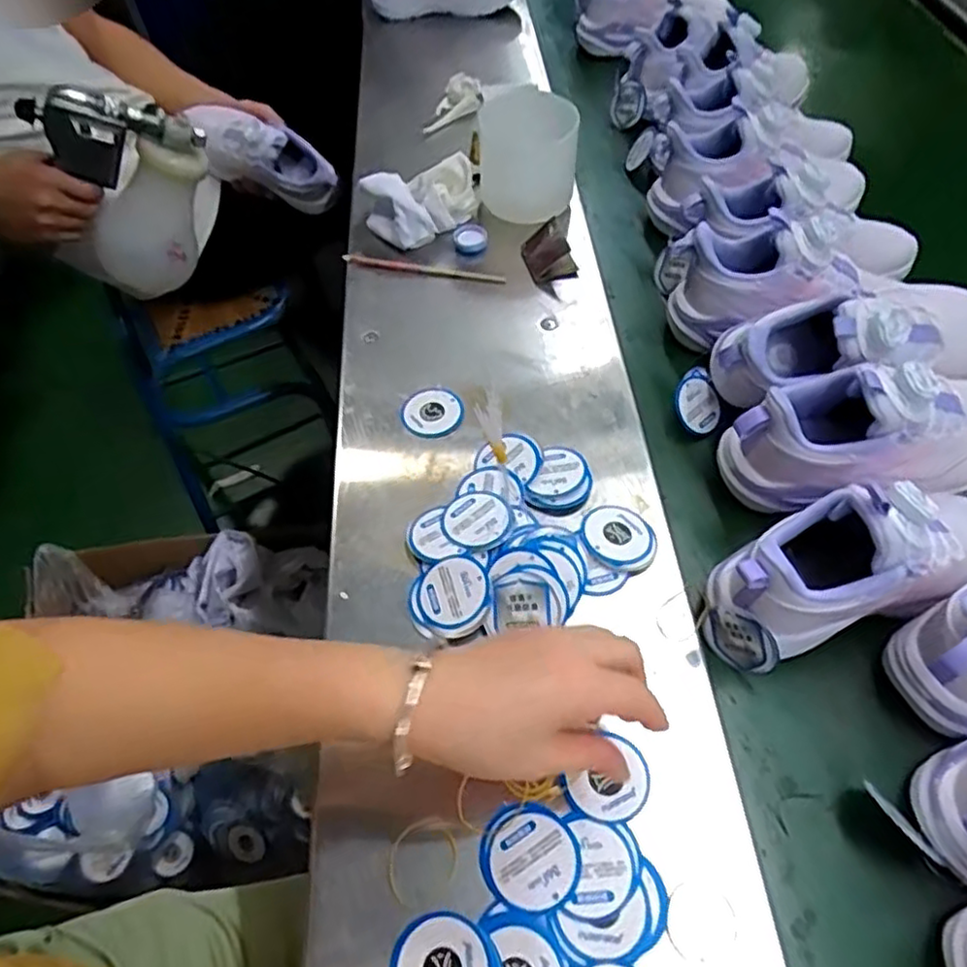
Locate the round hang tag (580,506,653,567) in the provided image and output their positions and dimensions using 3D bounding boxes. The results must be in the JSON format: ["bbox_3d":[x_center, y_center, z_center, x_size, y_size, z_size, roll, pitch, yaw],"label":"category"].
[{"bbox_3d":[0.093,0.035,0.470,0.048,0.006,0.045,1,54,-1],"label":"round hang tag"}]

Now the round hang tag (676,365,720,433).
[{"bbox_3d":[0.173,-0.065,0.551,0.044,0.004,0.051,-33,103,-25],"label":"round hang tag"}]

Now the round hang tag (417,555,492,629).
[{"bbox_3d":[-0.020,0.071,0.445,0.048,0.004,0.048,-8,63,16],"label":"round hang tag"}]

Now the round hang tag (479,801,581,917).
[{"bbox_3d":[0.024,0.198,0.359,0.050,0.004,0.051,-3,53,4],"label":"round hang tag"}]

